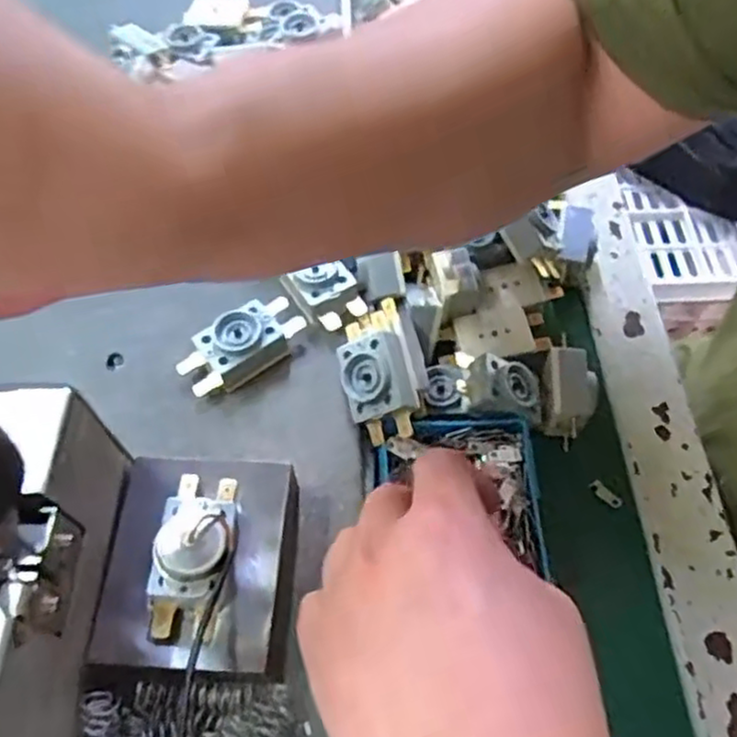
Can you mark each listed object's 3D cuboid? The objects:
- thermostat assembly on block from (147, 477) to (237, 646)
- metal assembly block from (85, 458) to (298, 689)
[{"bbox_3d":[-0.064,0.067,0.259,0.028,0.021,0.061,2,58,2],"label":"thermostat assembly on block"},{"bbox_3d":[-0.064,0.078,0.275,0.069,0.023,0.083,0,58,1],"label":"metal assembly block"}]

